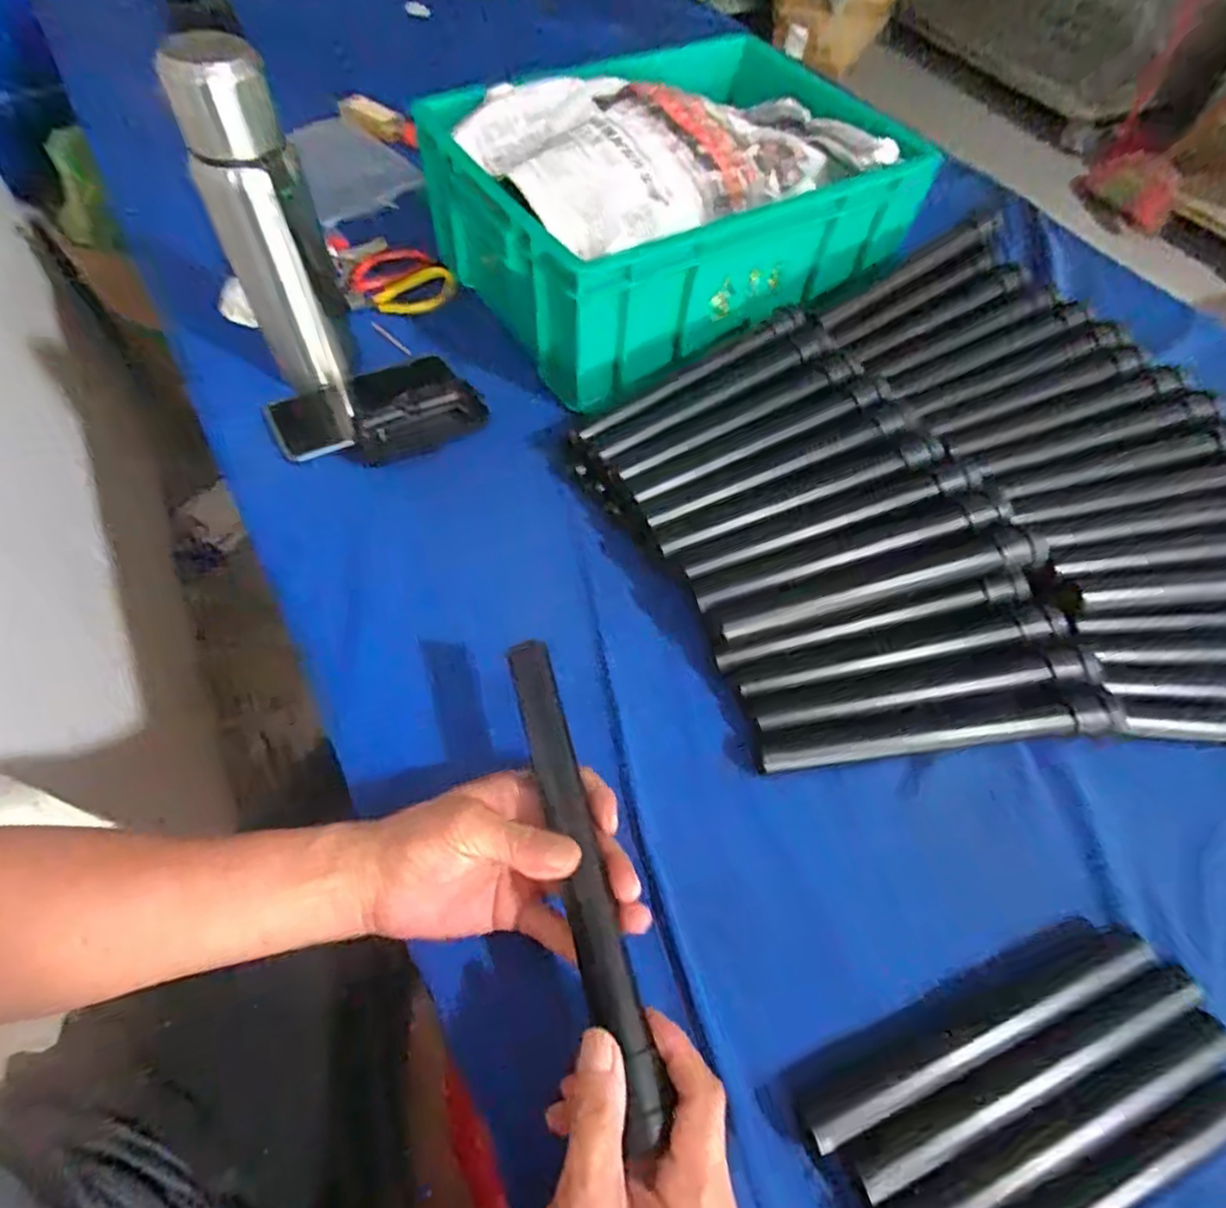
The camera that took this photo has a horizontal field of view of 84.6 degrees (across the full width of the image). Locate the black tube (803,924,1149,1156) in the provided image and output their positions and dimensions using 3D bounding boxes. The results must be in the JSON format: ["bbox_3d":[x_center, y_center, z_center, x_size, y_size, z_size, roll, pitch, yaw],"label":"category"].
[{"bbox_3d":[0.200,0.229,0.362,0.218,0.015,0.020,-18,61,-14],"label":"black tube"}]

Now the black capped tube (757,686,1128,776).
[{"bbox_3d":[0.220,0.088,0.449,0.252,0.020,0.028,-6,58,-7],"label":"black capped tube"}]

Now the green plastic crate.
[{"bbox_3d":[0.067,-0.403,0.667,0.427,0.155,0.301,-25,63,-18],"label":"green plastic crate"}]

